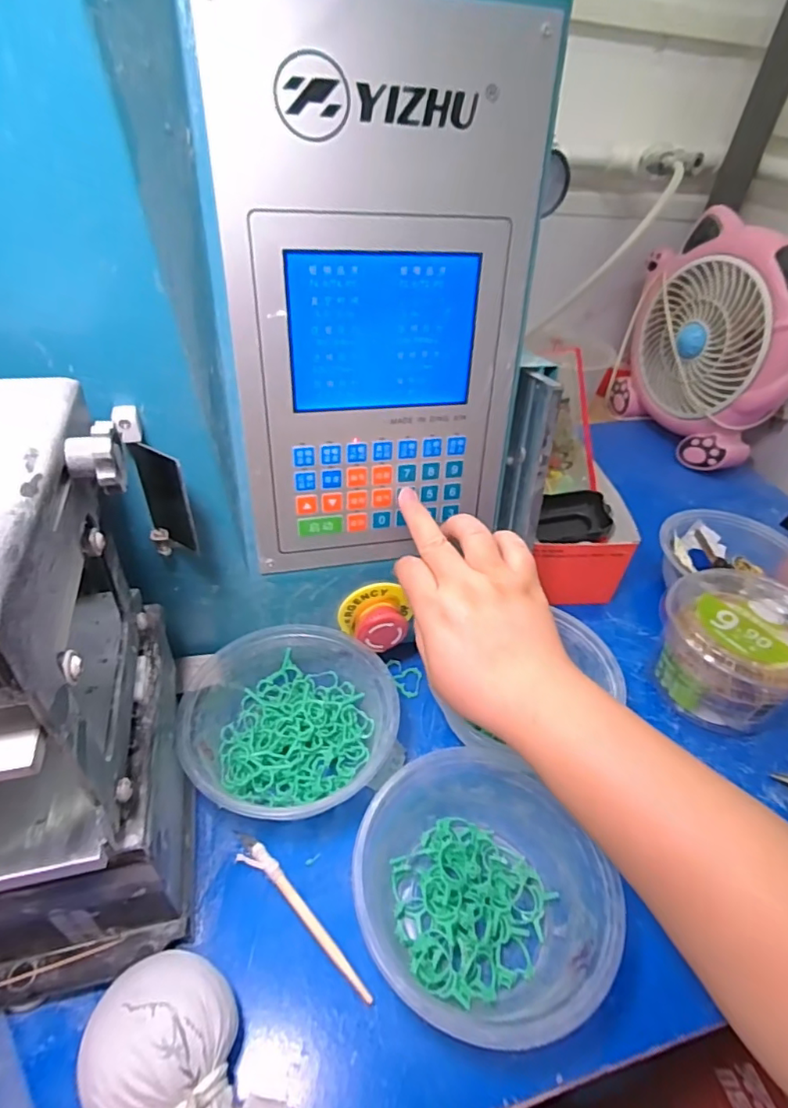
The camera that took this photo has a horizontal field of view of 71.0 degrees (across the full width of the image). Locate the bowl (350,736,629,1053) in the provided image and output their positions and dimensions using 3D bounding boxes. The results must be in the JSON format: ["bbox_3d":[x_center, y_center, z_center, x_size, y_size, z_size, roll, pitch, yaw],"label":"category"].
[{"bbox_3d":[0.046,0.183,0.302,0.118,0.055,0.129,3,42,-3],"label":"bowl"}]

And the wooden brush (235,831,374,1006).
[{"bbox_3d":[-0.055,0.205,0.316,0.117,0.007,0.015,35,49,29],"label":"wooden brush"}]

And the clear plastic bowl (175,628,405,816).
[{"bbox_3d":[-0.066,0.111,0.370,0.132,0.044,0.121,3,42,-3],"label":"clear plastic bowl"}]

